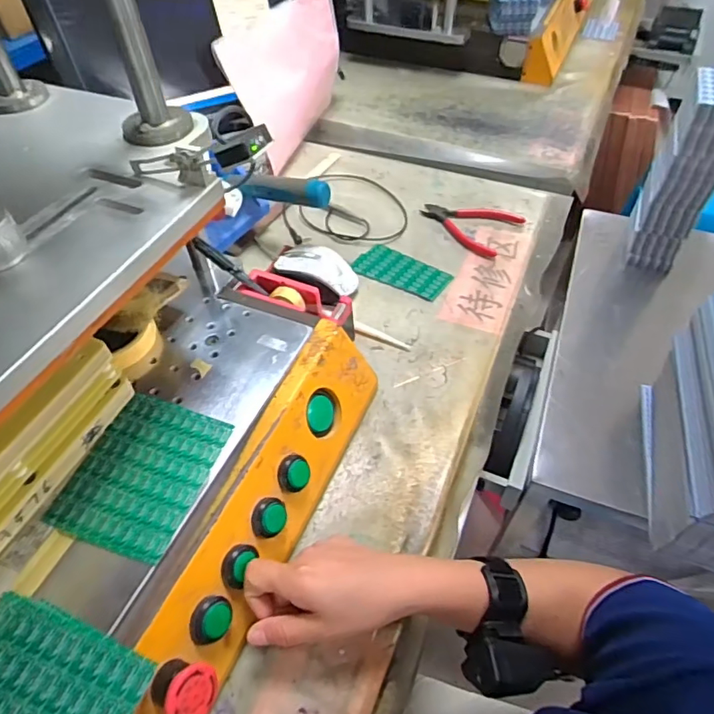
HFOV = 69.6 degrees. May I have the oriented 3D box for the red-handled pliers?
[{"bbox_3d":[0.156,-0.195,0.750,0.143,0.016,0.103,25,55,20],"label":"red-handled pliers"}]

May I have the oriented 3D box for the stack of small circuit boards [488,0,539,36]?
[{"bbox_3d":[0.314,-0.709,1.026,0.096,0.075,0.109,2,57,7],"label":"stack of small circuit boards"}]

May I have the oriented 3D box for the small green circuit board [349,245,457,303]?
[{"bbox_3d":[0.059,-0.114,0.692,0.125,0.005,0.064,28,57,22],"label":"small green circuit board"}]

